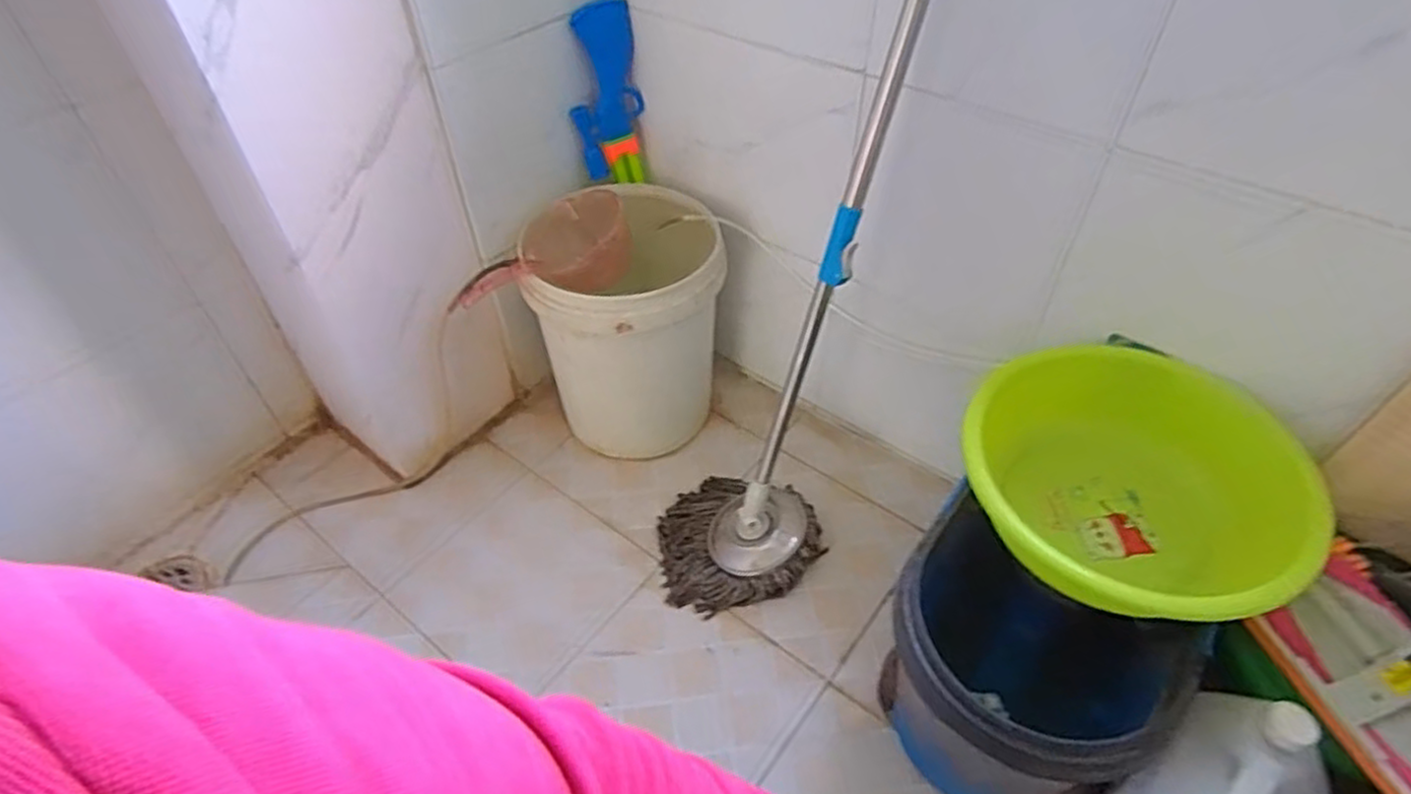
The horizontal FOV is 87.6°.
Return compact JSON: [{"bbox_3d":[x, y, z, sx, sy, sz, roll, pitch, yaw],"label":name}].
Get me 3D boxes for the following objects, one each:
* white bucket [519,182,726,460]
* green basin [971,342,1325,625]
[{"bbox_3d":[-0.112,-0.101,1.210,0.263,0.371,0.278,-1,47,1],"label":"white bucket"},{"bbox_3d":[0.460,0.098,0.811,0.288,0.130,0.333,-31,54,-25],"label":"green basin"}]

